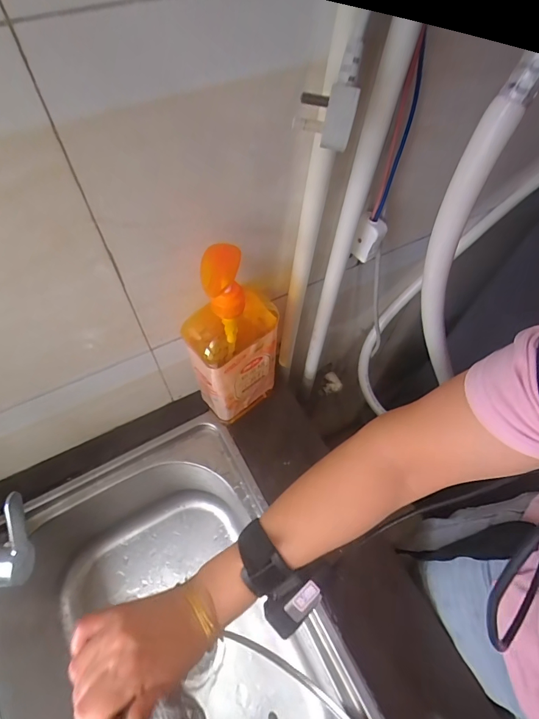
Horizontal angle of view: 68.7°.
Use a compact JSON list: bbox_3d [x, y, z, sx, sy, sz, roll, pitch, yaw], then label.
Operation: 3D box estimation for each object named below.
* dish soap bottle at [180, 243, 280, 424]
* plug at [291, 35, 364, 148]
[{"bbox_3d":[-0.040,-0.016,0.443,0.099,0.257,0.057,-34,68,-19],"label":"dish soap bottle"},{"bbox_3d":[0.035,-0.159,0.242,0.037,0.053,0.029,9,61,2],"label":"plug"}]

